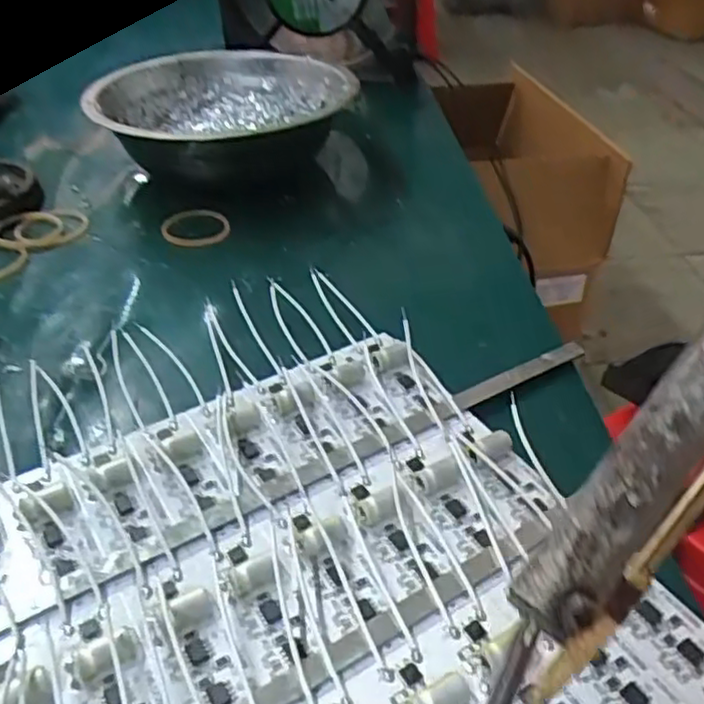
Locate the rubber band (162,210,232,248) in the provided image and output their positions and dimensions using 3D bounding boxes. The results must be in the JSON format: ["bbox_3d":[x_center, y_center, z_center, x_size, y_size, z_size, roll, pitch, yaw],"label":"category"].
[{"bbox_3d":[-0.070,-0.056,0.315,0.031,0.004,0.030,2,38,4],"label":"rubber band"}]

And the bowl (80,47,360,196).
[{"bbox_3d":[-0.069,-0.116,0.366,0.117,0.040,0.125,9,39,13],"label":"bowl"}]

